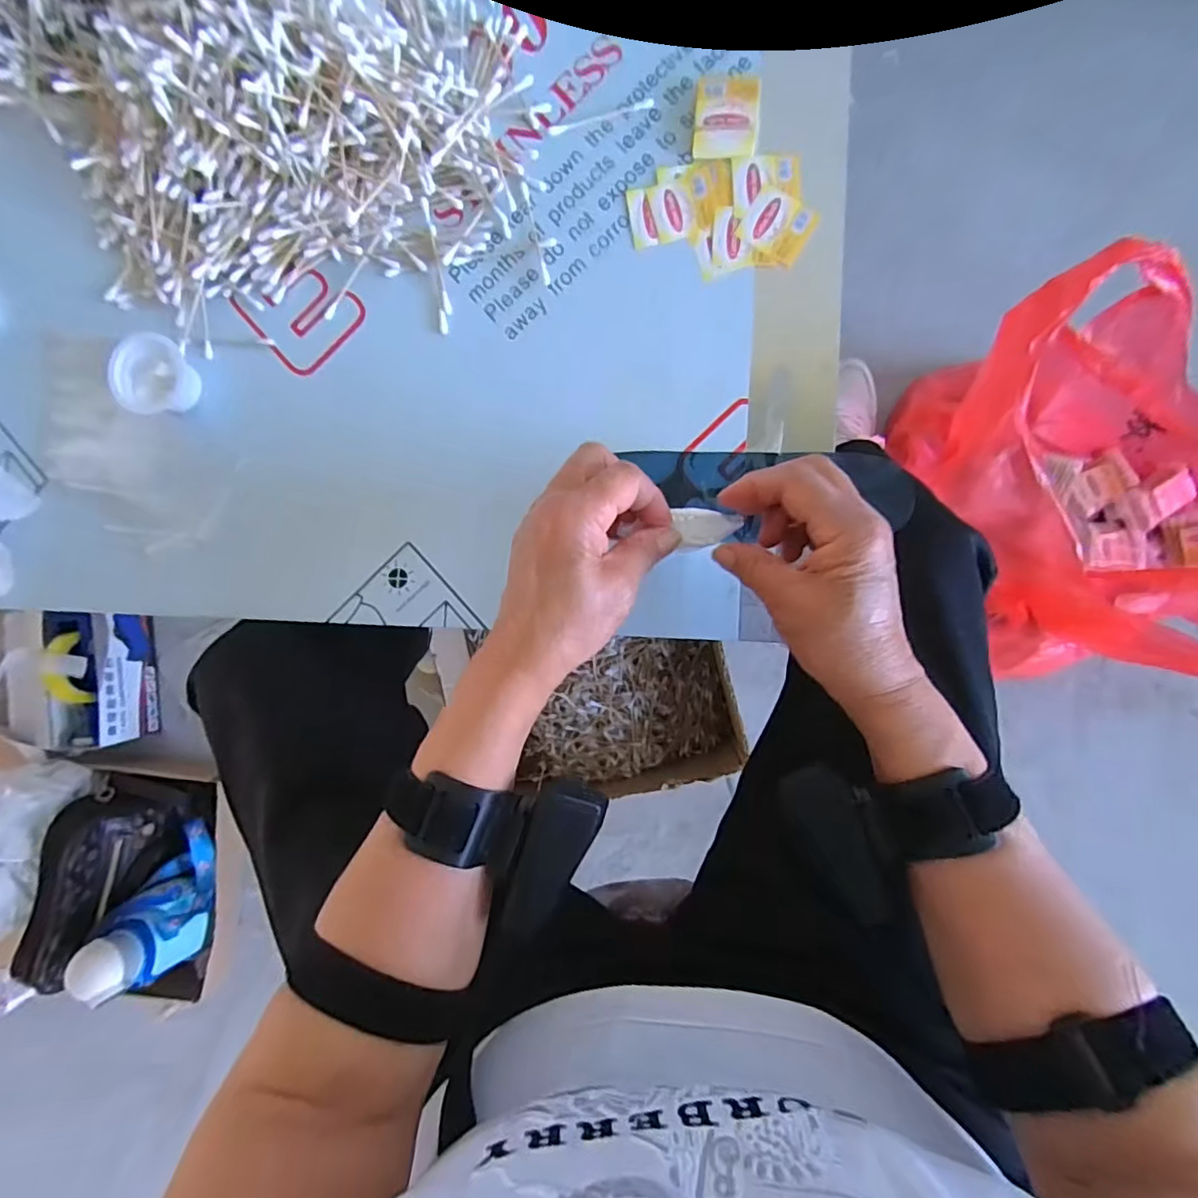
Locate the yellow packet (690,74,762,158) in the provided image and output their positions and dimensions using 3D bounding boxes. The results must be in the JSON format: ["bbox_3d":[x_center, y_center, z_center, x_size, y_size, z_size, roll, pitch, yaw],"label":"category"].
[{"bbox_3d":[0.084,-0.315,0.383,0.041,0.009,0.049,4,90,6],"label":"yellow packet"}]

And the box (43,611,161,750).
[{"bbox_3d":[-0.739,0.122,0.861,0.102,0.112,0.185,1,92,4],"label":"box"}]

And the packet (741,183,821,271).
[{"bbox_3d":[0.118,-0.247,0.385,0.043,0.004,0.040,28,92,6],"label":"packet"}]

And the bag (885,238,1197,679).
[{"bbox_3d":[0.545,-0.115,0.659,0.276,0.267,0.420,-41,86,4],"label":"bag"}]

